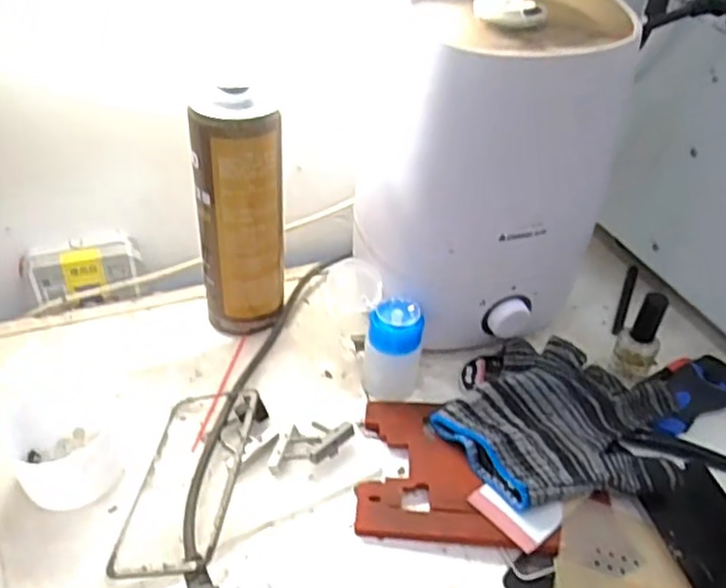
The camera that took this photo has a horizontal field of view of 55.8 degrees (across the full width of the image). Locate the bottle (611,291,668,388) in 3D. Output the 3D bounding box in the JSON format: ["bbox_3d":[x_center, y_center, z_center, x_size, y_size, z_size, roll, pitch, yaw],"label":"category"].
[{"bbox_3d":[0.225,0.029,0.546,0.035,0.086,0.039,23,45,20],"label":"bottle"}]

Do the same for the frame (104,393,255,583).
[{"bbox_3d":[-0.110,0.117,0.449,0.071,0.014,0.148,-10,36,14],"label":"frame"}]

